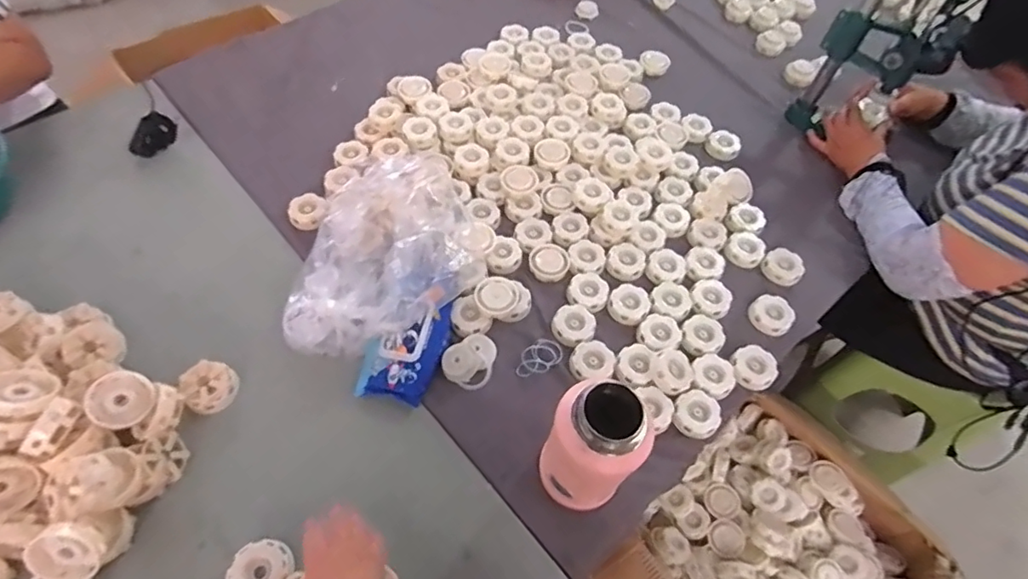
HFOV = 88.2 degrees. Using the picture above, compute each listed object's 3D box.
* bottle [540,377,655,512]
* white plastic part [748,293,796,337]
[{"bbox_3d":[0.078,0.176,0.576,0.081,0.214,0.095,-35,65,-23],"label":"bottle"},{"bbox_3d":[0.398,0.039,0.819,0.059,0.022,0.063,-24,63,-17],"label":"white plastic part"}]

